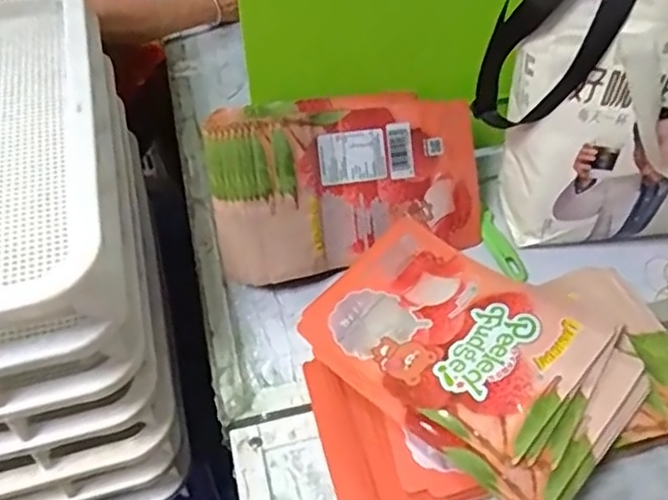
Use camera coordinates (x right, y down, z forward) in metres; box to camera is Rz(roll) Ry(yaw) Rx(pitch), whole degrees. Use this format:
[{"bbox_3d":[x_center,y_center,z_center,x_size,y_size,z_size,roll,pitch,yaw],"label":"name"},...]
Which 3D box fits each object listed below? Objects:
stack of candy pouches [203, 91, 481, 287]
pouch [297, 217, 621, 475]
[{"bbox_3d":[0.014,-0.070,0.686,0.270,0.172,0.057,-11,9,-18],"label":"stack of candy pouches"},{"bbox_3d":[0.096,0.071,0.586,0.235,0.020,0.169,30,63,36],"label":"pouch"}]

